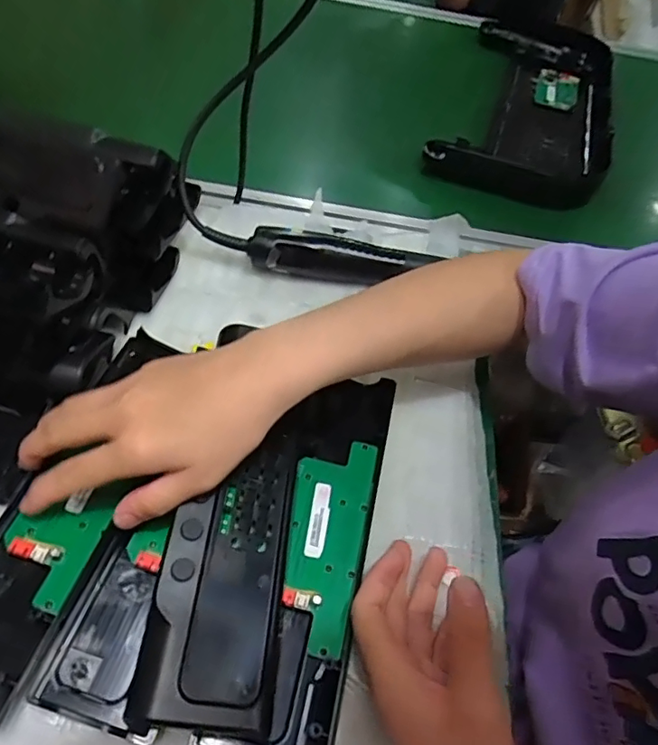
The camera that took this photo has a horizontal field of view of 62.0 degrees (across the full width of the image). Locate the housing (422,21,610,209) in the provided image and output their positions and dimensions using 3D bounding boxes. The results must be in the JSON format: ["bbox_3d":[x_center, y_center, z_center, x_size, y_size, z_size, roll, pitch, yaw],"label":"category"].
[{"bbox_3d":[0.269,-0.365,0.729,0.192,0.061,0.450,20,52,7],"label":"housing"}]

